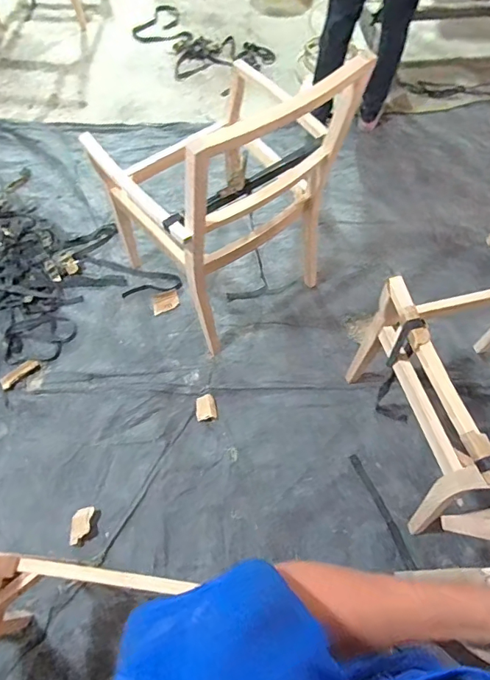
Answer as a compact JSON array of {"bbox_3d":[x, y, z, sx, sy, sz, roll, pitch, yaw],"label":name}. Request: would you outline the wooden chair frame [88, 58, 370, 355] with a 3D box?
[{"bbox_3d":[-0.073,-0.452,1.436,0.567,0.855,0.531,-36,68,-18],"label":"wooden chair frame"}]

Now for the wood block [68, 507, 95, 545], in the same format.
[{"bbox_3d":[-0.485,0.552,1.378,0.065,0.047,0.107,6,64,2],"label":"wood block"}]

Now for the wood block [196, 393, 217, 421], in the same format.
[{"bbox_3d":[-0.132,0.227,1.564,0.065,0.019,0.084,-9,64,-5],"label":"wood block"}]

